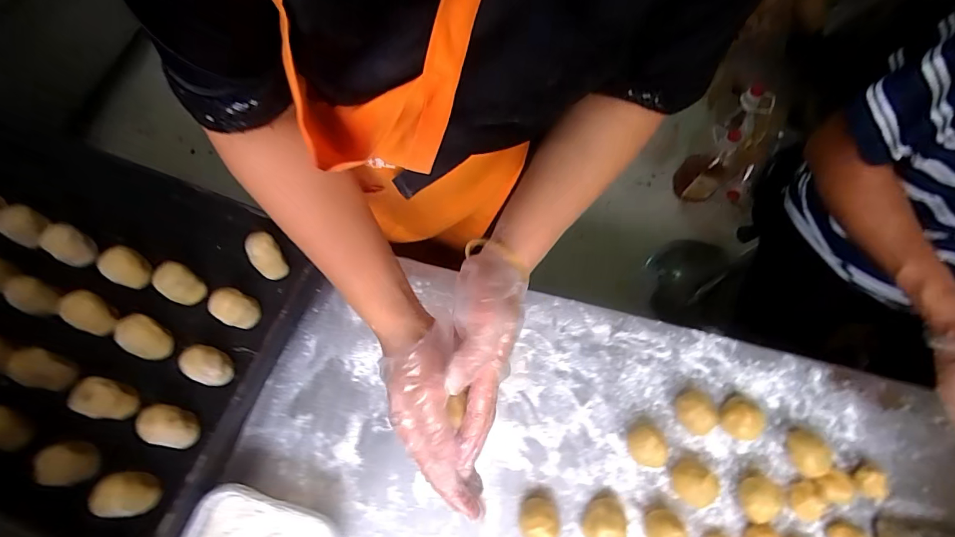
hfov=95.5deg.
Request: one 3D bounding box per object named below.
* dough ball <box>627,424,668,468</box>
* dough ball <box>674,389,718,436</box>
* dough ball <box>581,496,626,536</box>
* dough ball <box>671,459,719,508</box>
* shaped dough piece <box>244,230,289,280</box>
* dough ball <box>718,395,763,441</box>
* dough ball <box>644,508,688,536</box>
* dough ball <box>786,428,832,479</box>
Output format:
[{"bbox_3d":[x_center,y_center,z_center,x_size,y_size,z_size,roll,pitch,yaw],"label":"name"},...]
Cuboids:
[{"bbox_3d":[0.210,0.223,0.543,0.045,0.039,0.046,-29,72,-11],"label":"dough ball"},{"bbox_3d":[0.282,0.185,0.559,0.043,0.044,0.053,-4,69,-2],"label":"dough ball"},{"bbox_3d":[0.151,0.303,0.514,0.042,0.034,0.055,43,74,14],"label":"dough ball"},{"bbox_3d":[0.261,0.263,0.528,0.046,0.046,0.045,0,69,-1],"label":"dough ball"},{"bbox_3d":[-0.265,-0.016,0.547,0.050,0.057,0.041,41,72,14],"label":"shaped dough piece"},{"bbox_3d":[0.335,0.194,0.557,0.051,0.043,0.045,-34,73,-12],"label":"dough ball"},{"bbox_3d":[0.220,0.312,0.507,0.039,0.044,0.047,-22,71,-9],"label":"dough ball"},{"bbox_3d":[0.415,0.231,0.543,0.051,0.031,0.055,3,69,0],"label":"dough ball"}]

